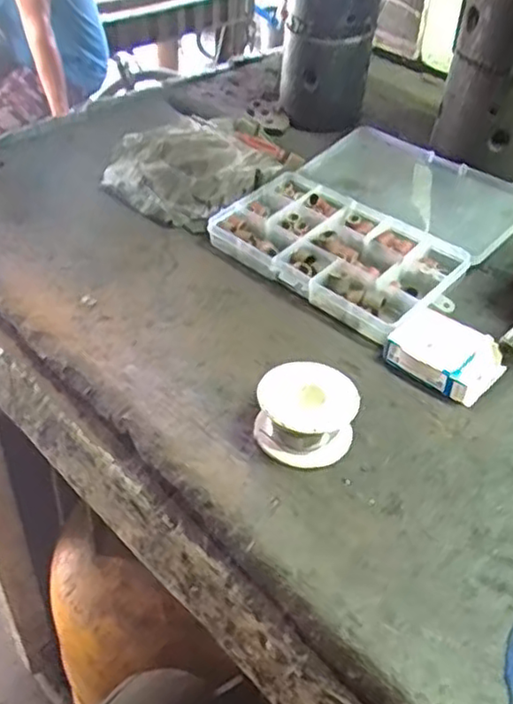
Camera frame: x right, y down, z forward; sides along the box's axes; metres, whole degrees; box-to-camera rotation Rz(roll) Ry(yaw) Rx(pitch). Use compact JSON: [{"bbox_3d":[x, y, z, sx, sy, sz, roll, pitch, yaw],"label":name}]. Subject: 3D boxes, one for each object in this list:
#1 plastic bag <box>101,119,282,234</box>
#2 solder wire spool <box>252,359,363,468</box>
[{"bbox_3d":[-0.052,-0.154,0.567,0.139,0.030,0.134,-30,53,-33],"label":"plastic bag"},{"bbox_3d":[0.027,0.033,0.370,0.053,0.030,0.050,3,42,-3],"label":"solder wire spool"}]

